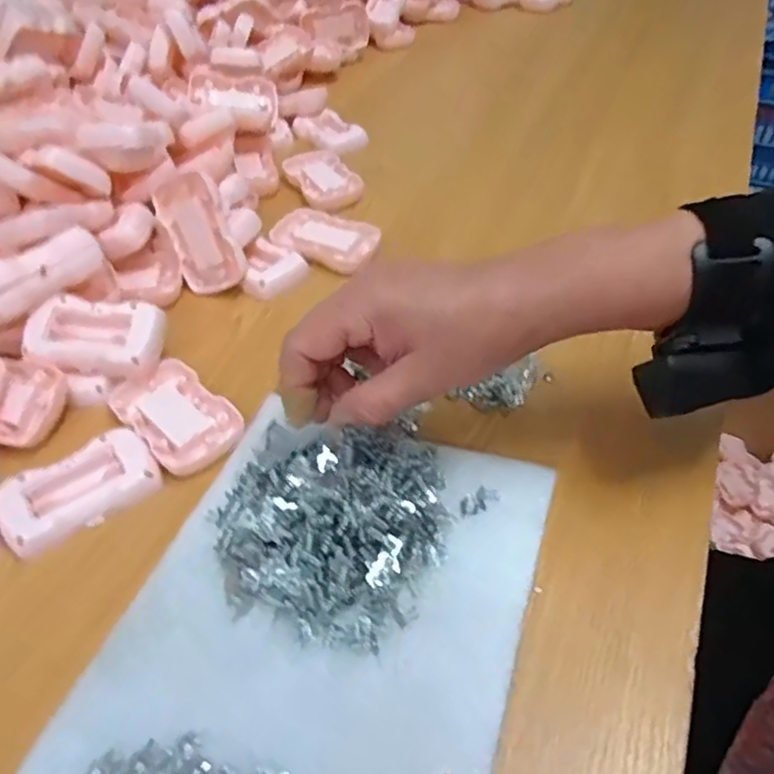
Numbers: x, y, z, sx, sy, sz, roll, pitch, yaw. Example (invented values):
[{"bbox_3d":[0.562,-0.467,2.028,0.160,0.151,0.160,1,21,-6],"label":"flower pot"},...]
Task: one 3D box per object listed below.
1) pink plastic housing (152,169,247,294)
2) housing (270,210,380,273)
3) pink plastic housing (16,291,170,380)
[{"bbox_3d":[-0.145,-0.120,0.495,0.058,0.088,0.015,-11,17,24],"label":"pink plastic housing"},{"bbox_3d":[-0.051,-0.126,0.540,0.088,0.014,0.058,22,51,21],"label":"housing"},{"bbox_3d":[-0.193,-0.034,0.426,0.083,0.021,0.051,7,64,-2],"label":"pink plastic housing"}]

